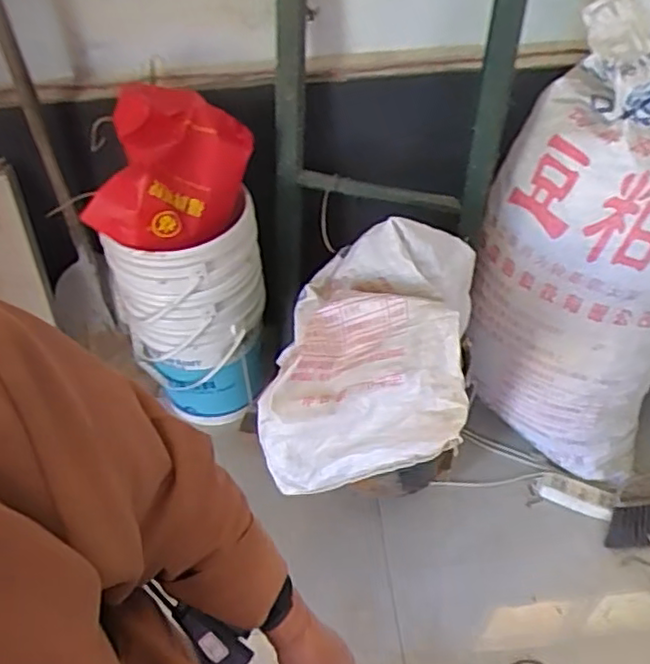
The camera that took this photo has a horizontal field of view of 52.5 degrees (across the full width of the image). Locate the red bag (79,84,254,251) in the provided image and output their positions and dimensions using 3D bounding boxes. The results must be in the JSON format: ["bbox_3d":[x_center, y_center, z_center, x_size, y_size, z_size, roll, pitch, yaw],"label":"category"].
[{"bbox_3d":[-0.297,-0.324,1.279,0.275,0.146,0.280,2,48,6],"label":"red bag"}]

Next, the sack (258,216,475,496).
[{"bbox_3d":[0.065,0.032,1.190,0.419,0.210,0.518,-9,55,27],"label":"sack"}]

